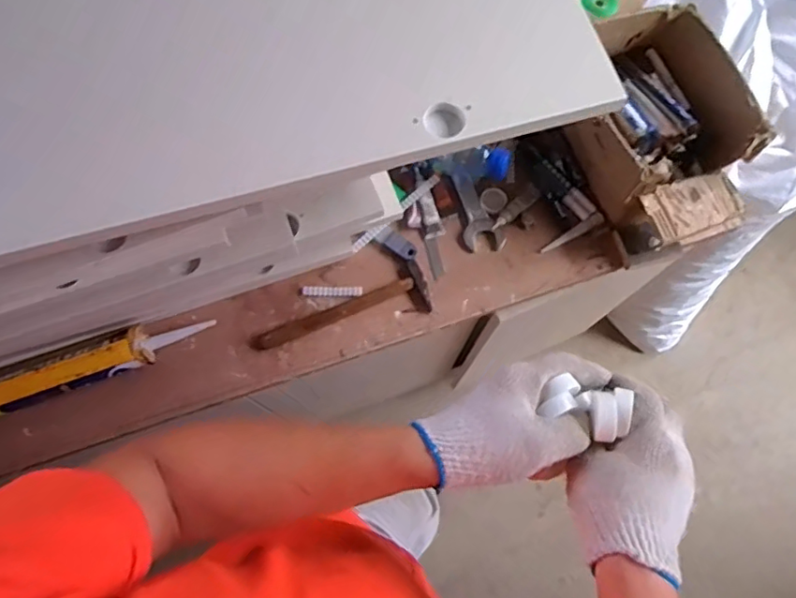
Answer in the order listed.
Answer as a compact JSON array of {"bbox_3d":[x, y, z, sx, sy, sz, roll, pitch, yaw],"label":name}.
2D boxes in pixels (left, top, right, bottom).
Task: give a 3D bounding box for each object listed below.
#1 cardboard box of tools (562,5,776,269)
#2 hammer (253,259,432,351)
[{"bbox_3d":[0.341,-0.218,0.762,0.191,0.143,0.281,-20,74,-7],"label":"cardboard box of tools"},{"bbox_3d":[-0.078,0.014,0.767,0.237,0.019,0.070,-18,74,-6],"label":"hammer"}]

